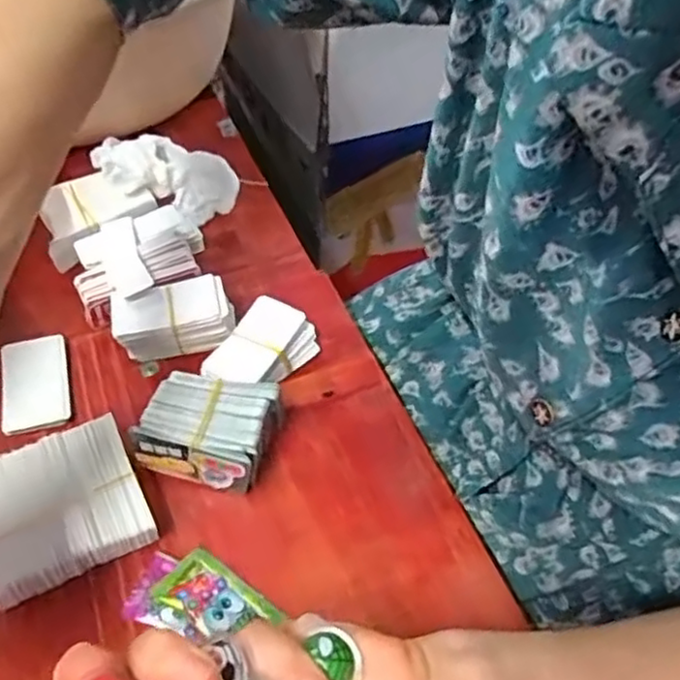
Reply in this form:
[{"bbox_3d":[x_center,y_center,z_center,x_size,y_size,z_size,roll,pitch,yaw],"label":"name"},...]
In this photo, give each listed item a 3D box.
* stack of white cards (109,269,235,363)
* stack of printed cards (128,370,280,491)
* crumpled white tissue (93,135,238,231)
[{"bbox_3d":[-0.091,-0.011,0.373,0.062,0.029,0.034,-8,51,-10],"label":"stack of white cards"},{"bbox_3d":[-0.063,0.044,0.327,0.058,0.032,0.044,13,50,8],"label":"stack of printed cards"},{"bbox_3d":[-0.112,-0.103,0.434,0.071,0.038,0.066,37,57,25],"label":"crumpled white tissue"}]

